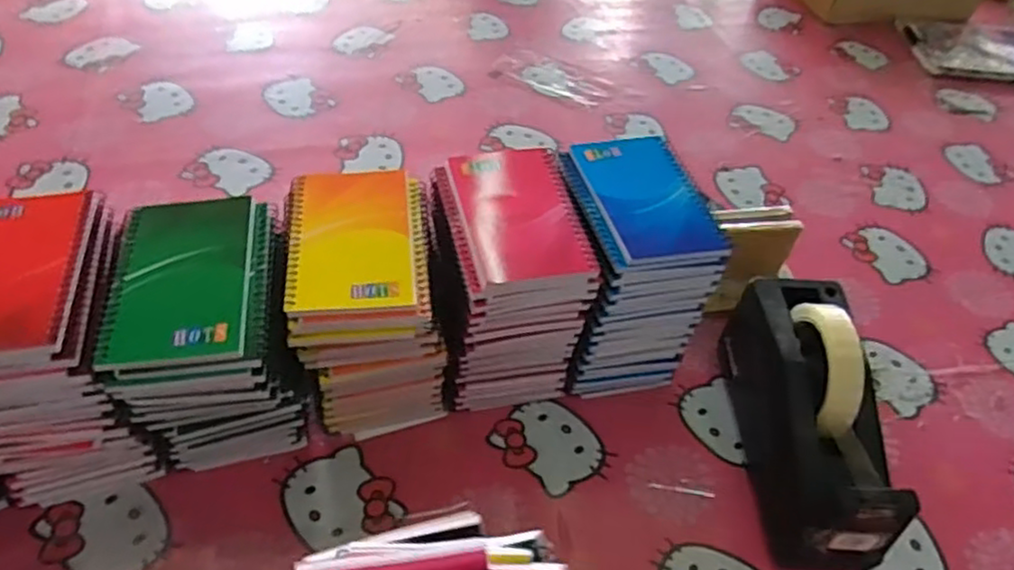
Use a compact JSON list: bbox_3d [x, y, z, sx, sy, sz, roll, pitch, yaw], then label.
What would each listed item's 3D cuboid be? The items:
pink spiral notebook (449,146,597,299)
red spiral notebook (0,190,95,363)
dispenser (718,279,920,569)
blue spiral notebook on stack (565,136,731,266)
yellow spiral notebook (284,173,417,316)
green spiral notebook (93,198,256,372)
[{"bbox_3d":[0.010,-0.049,0.500,0.082,0.017,0.127,-7,50,-13],"label":"pink spiral notebook"},{"bbox_3d":[-0.308,-0.010,0.421,0.087,0.011,0.134,-7,49,-12],"label":"red spiral notebook"},{"bbox_3d":[0.231,0.091,0.518,0.077,0.126,0.201,2,48,-5],"label":"dispenser"},{"bbox_3d":[0.105,-0.068,0.523,0.082,0.010,0.128,-7,50,-13],"label":"blue spiral notebook on stack"},{"bbox_3d":[-0.107,-0.033,0.475,0.083,0.005,0.128,-3,49,-9],"label":"yellow spiral notebook"},{"bbox_3d":[-0.206,-0.005,0.437,0.082,0.016,0.123,-4,49,-10],"label":"green spiral notebook"}]

